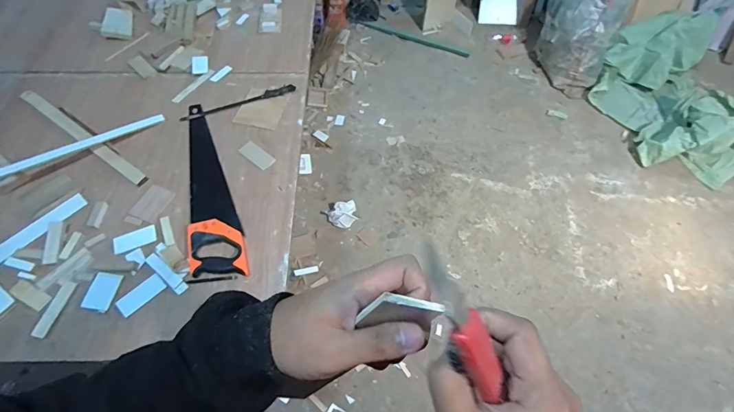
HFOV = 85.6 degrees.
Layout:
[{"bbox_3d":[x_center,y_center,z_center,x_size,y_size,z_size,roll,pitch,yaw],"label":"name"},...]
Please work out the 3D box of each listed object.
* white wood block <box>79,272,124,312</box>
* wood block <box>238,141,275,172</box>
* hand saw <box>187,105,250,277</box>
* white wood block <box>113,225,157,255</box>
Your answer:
[{"bbox_3d":[-0.538,0.173,0.804,0.054,0.006,0.075,10,59,5],"label":"white wood block"},{"bbox_3d":[-0.276,-0.129,0.995,0.094,0.008,0.047,34,64,18],"label":"wood block"},{"bbox_3d":[-0.366,-0.062,0.944,0.114,0.026,0.498,-12,60,-8],"label":"hand saw"},{"bbox_3d":[-0.510,0.075,0.871,0.089,0.008,0.039,-20,61,-12],"label":"white wood block"}]

